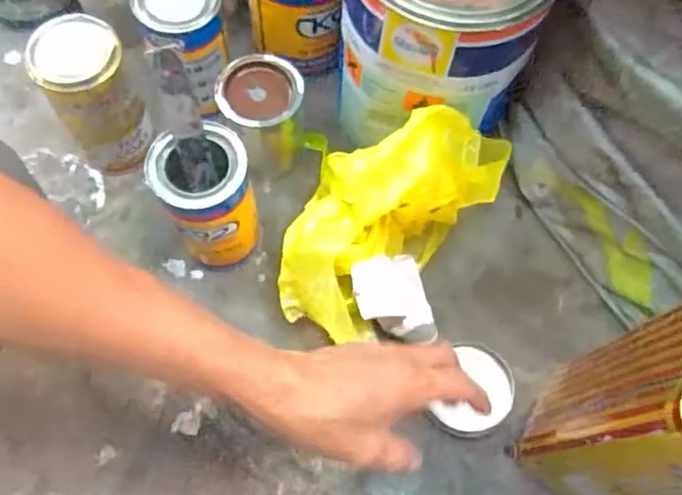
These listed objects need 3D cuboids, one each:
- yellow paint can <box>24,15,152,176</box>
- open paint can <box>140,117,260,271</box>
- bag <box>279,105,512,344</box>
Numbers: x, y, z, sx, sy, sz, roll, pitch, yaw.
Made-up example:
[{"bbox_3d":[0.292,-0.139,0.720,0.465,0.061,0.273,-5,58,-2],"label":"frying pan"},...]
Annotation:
[{"bbox_3d":[-0.215,-0.130,0.542,0.070,0.139,0.074,1,70,-2],"label":"yellow paint can"},{"bbox_3d":[-0.109,-0.036,0.507,0.072,0.127,0.067,1,70,-2],"label":"open paint can"},{"bbox_3d":[0.026,-0.027,0.511,0.143,0.126,0.205,33,72,10],"label":"bag"}]

